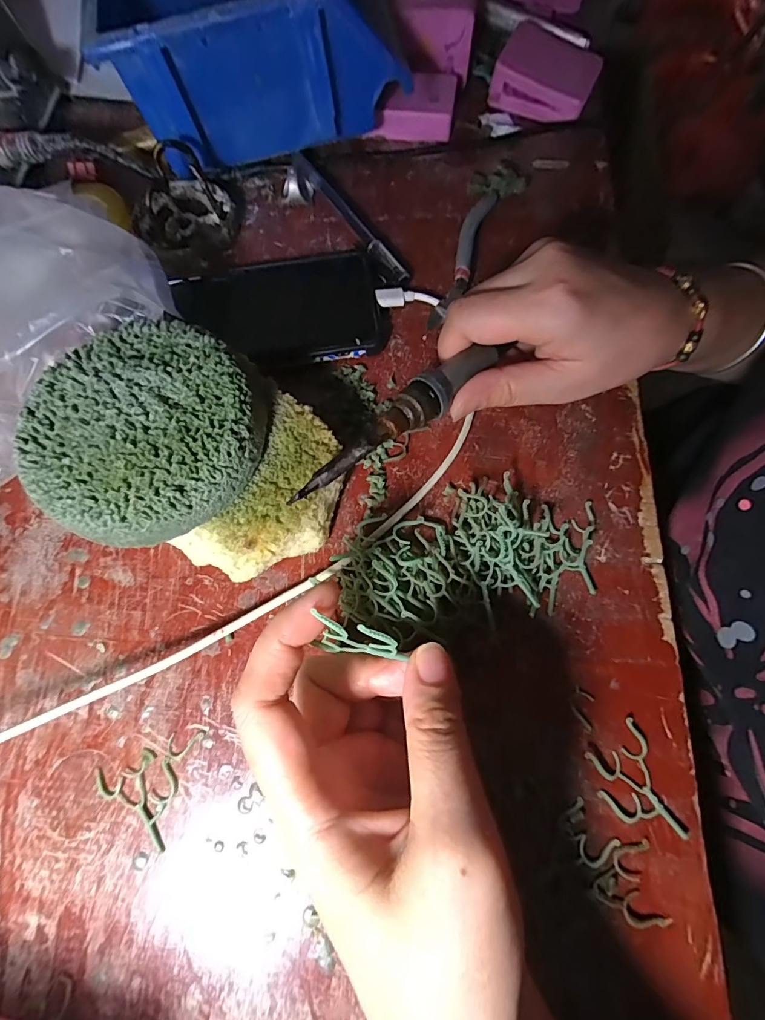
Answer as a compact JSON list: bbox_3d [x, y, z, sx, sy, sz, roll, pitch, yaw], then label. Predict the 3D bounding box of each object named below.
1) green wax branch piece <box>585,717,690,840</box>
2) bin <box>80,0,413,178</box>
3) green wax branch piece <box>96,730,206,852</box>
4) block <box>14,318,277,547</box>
[{"bbox_3d":[0.110,0.121,0.189,0.028,0.004,0.047,-18,73,-5],"label":"green wax branch piece"},{"bbox_3d":[-0.079,-0.297,0.279,0.178,0.091,0.136,-15,73,-4],"label":"bin"},{"bbox_3d":[-0.110,0.122,0.195,0.041,0.004,0.046,12,73,5],"label":"green wax branch piece"},{"bbox_3d":[-0.105,-0.036,0.189,0.099,0.022,0.099,0,72,1],"label":"block"}]

